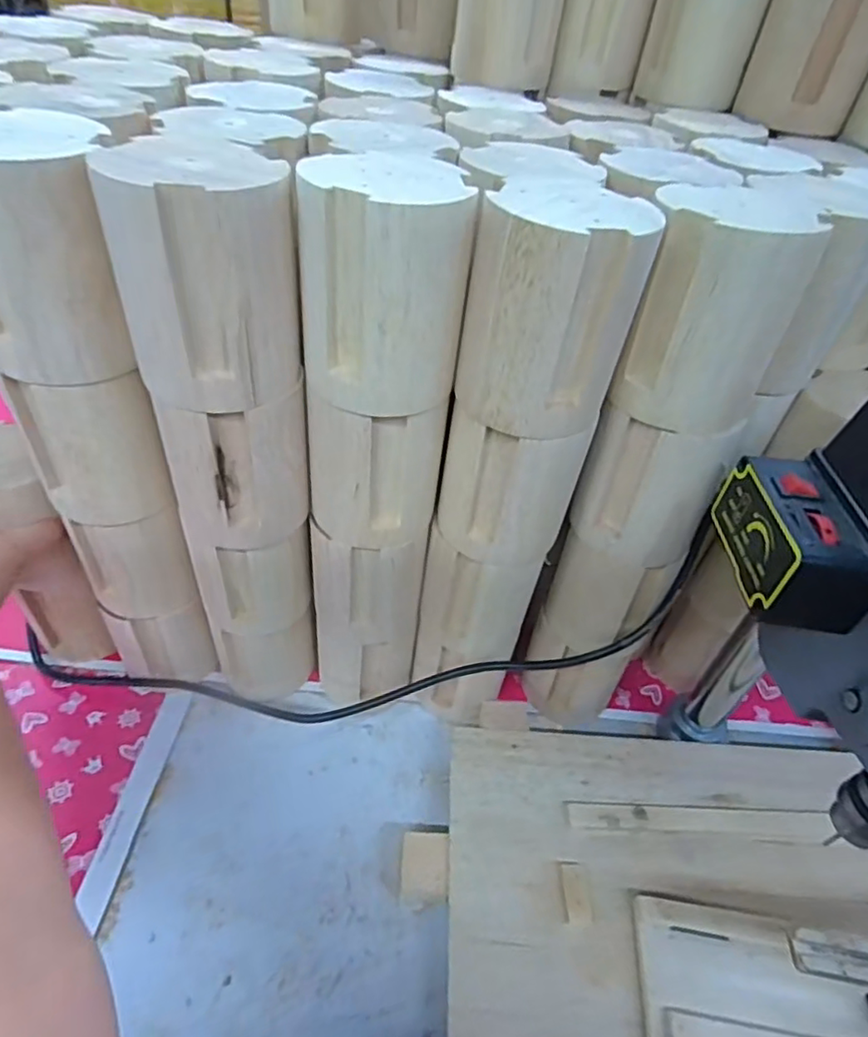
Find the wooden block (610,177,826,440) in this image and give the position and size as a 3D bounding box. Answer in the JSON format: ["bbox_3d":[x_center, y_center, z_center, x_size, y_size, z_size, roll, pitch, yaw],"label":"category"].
[{"bbox_3d":[0.141,-0.109,0.304,0.074,0.097,0.082,14,44,7],"label":"wooden block"}]

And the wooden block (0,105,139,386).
[{"bbox_3d":[-0.182,-0.125,0.277,0.069,0.100,0.065,-5,45,-13],"label":"wooden block"}]

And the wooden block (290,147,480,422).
[{"bbox_3d":[-0.021,-0.110,0.285,0.078,0.100,0.068,9,44,2],"label":"wooden block"}]

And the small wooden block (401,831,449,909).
[{"bbox_3d":[-0.006,0.239,0.404,0.031,0.025,0.039,3,44,-1],"label":"small wooden block"}]

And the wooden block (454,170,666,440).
[{"bbox_3d":[0.057,-0.099,0.286,0.072,0.100,0.068,26,47,18],"label":"wooden block"}]

